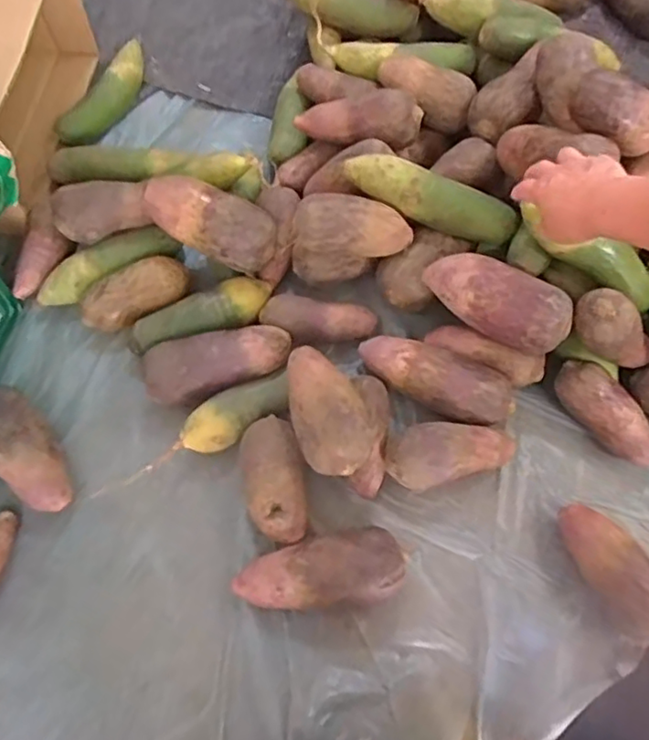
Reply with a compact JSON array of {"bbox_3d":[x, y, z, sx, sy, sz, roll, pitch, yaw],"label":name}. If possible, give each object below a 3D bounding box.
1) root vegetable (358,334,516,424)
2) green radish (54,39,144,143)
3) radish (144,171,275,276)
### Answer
[{"bbox_3d":[0.133,0.008,0.716,0.188,0.067,0.076,28,69,9],"label":"root vegetable"},{"bbox_3d":[-0.323,-0.406,0.876,0.052,0.050,0.196,28,69,9],"label":"green radish"},{"bbox_3d":[-0.137,-0.174,0.721,0.159,0.081,0.071,21,68,6],"label":"radish"}]

